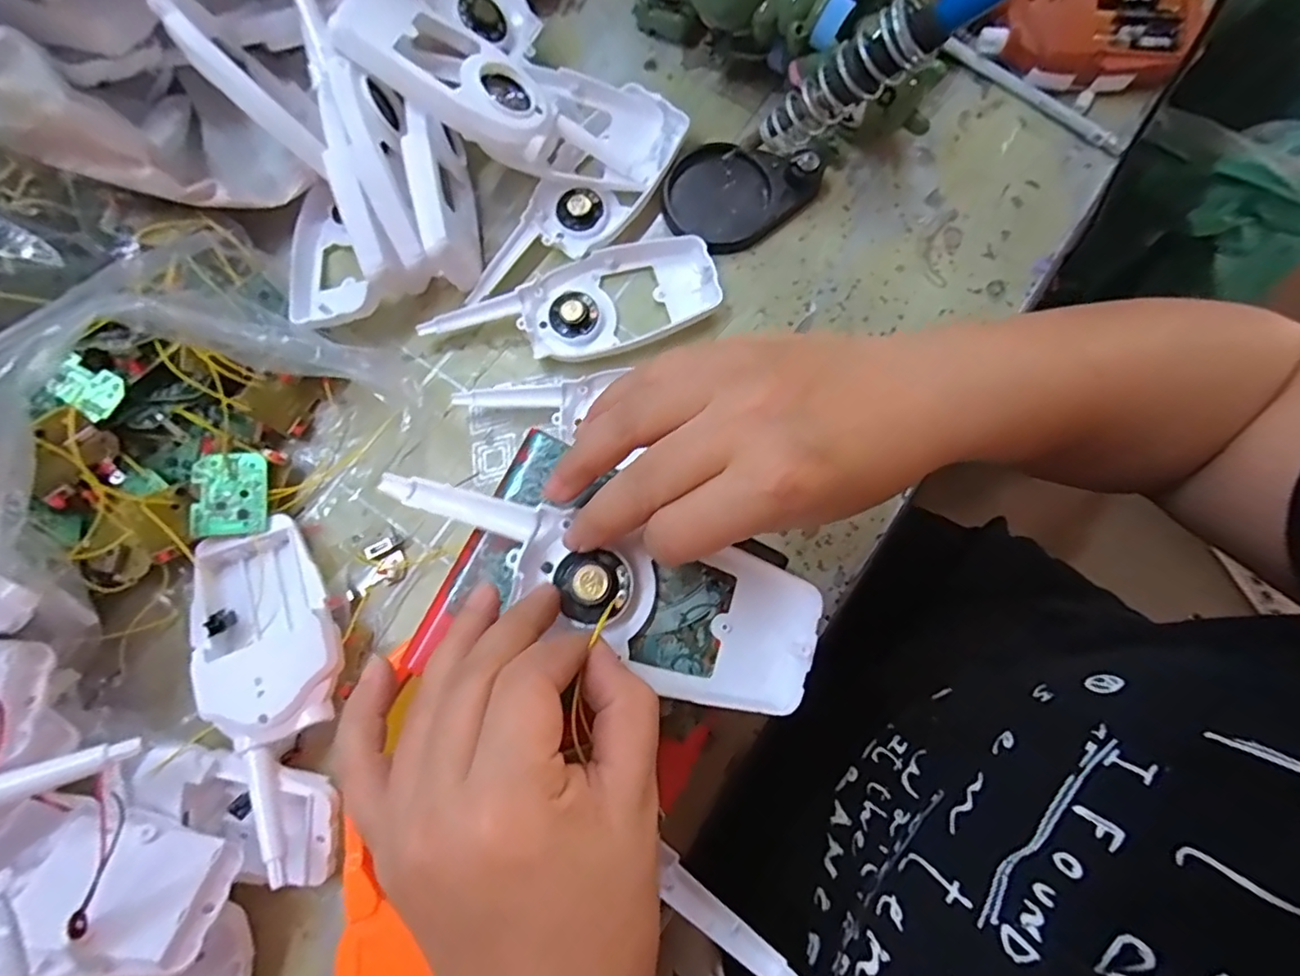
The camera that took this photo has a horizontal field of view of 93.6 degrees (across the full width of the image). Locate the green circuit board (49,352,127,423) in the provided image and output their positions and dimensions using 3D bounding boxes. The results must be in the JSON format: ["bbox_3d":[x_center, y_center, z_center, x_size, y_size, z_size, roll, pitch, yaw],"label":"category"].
[{"bbox_3d":[-0.280,-0.050,0.304,0.031,0.004,0.023,40,69,-8],"label":"green circuit board"}]

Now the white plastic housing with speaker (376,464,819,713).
[{"bbox_3d":[-0.019,0.032,0.228,0.164,0.015,0.056,23,80,0],"label":"white plastic housing with speaker"}]

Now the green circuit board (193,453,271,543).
[{"bbox_3d":[-0.217,0.004,0.316,0.033,0.004,0.043,-5,81,-17],"label":"green circuit board"}]

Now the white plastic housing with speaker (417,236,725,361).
[{"bbox_3d":[-0.041,-0.101,0.350,0.159,0.014,0.057,-22,80,-4],"label":"white plastic housing with speaker"}]

